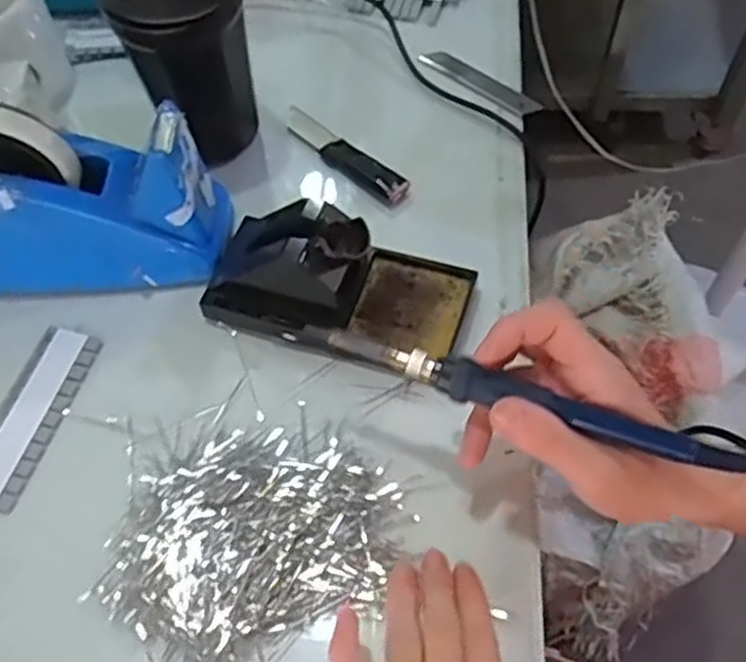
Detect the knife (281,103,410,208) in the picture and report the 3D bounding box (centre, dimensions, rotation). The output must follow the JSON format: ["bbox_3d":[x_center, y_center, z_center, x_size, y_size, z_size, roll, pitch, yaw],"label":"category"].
[{"bbox_3d":[-0.025,-0.128,0.543,0.118,0.009,0.025,40,68,22],"label":"knife"}]

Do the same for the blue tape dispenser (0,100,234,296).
[{"bbox_3d":[-0.204,-0.081,0.468,0.208,0.114,0.067,-3,59,0],"label":"blue tape dispenser"}]

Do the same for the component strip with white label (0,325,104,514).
[{"bbox_3d":[-0.206,0.052,0.451,0.041,0.007,0.125,12,60,9],"label":"component strip with white label"}]

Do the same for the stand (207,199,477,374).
[{"bbox_3d":[-0.024,-0.035,0.458,0.158,0.071,0.074,14,60,10],"label":"stand"}]

